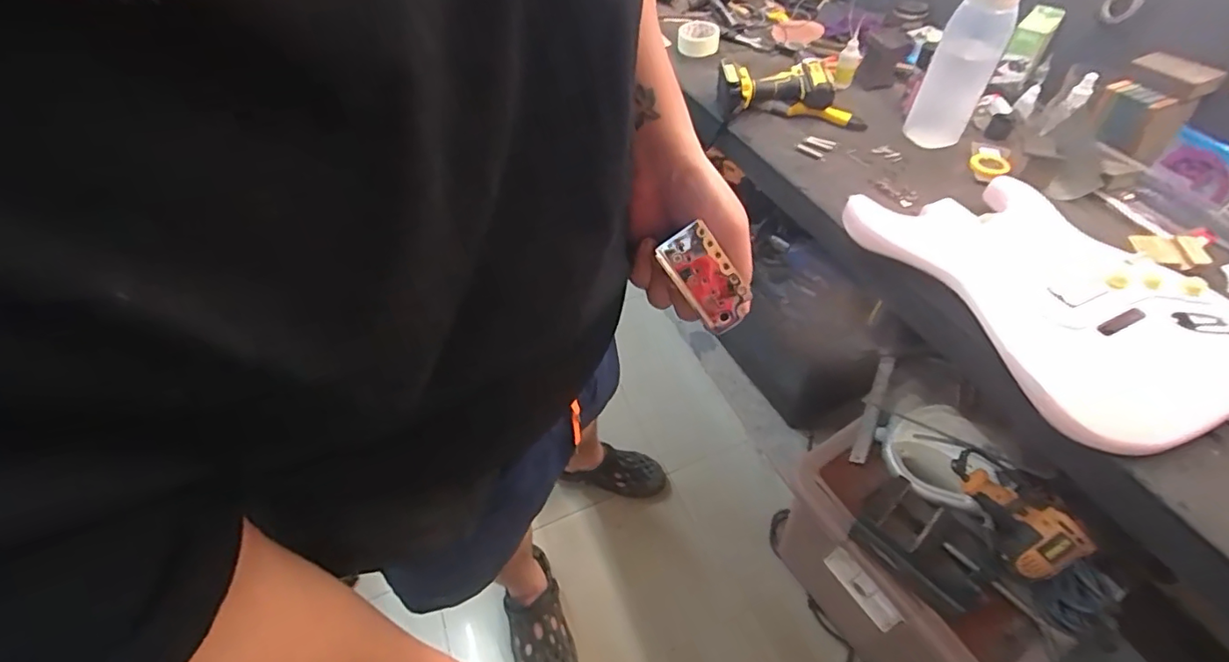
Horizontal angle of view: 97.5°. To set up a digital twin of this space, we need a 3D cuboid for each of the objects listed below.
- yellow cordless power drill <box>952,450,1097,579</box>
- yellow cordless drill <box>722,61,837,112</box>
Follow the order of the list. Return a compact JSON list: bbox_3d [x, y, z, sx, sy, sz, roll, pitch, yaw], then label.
[{"bbox_3d":[0.600,0.279,0.821,0.066,0.094,0.194,-34,75,-25],"label":"yellow cordless power drill"},{"bbox_3d":[0.307,-0.471,1.039,0.200,0.071,0.103,3,50,3],"label":"yellow cordless drill"}]

